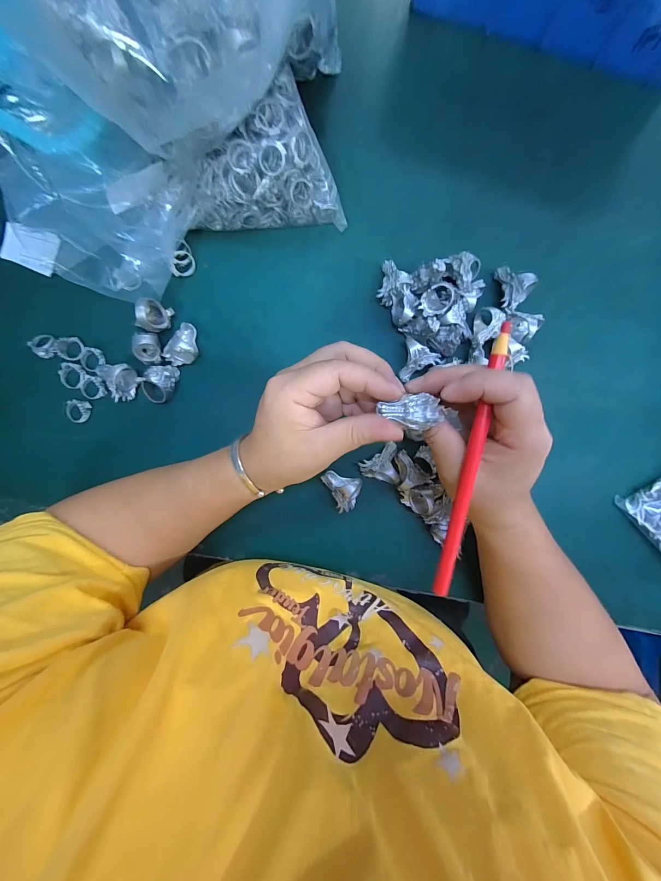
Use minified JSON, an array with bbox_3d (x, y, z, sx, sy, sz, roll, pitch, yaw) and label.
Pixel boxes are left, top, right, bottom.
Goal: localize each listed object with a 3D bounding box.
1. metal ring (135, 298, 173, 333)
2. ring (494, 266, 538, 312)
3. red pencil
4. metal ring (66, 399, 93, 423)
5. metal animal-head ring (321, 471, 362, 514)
[{"bbox_3d":[-0.160,-0.112,0.293,0.019,0.035,0.028,27,89,0],"label":"metal ring"},{"bbox_3d":[0.167,-0.144,0.304,0.032,0.027,0.039,-40,90,0],"label":"ring"},{"bbox_3d":[0.086,0.017,0.197,0.009,0.005,0.169,10,98,0],"label":"red pencil"},{"bbox_3d":[-0.238,-0.027,0.304,0.018,0.008,0.021,12,90,0],"label":"metal ring"},{"bbox_3d":[0.009,0.048,0.293,0.036,0.026,0.033,0,90,0],"label":"metal animal-head ring"}]

